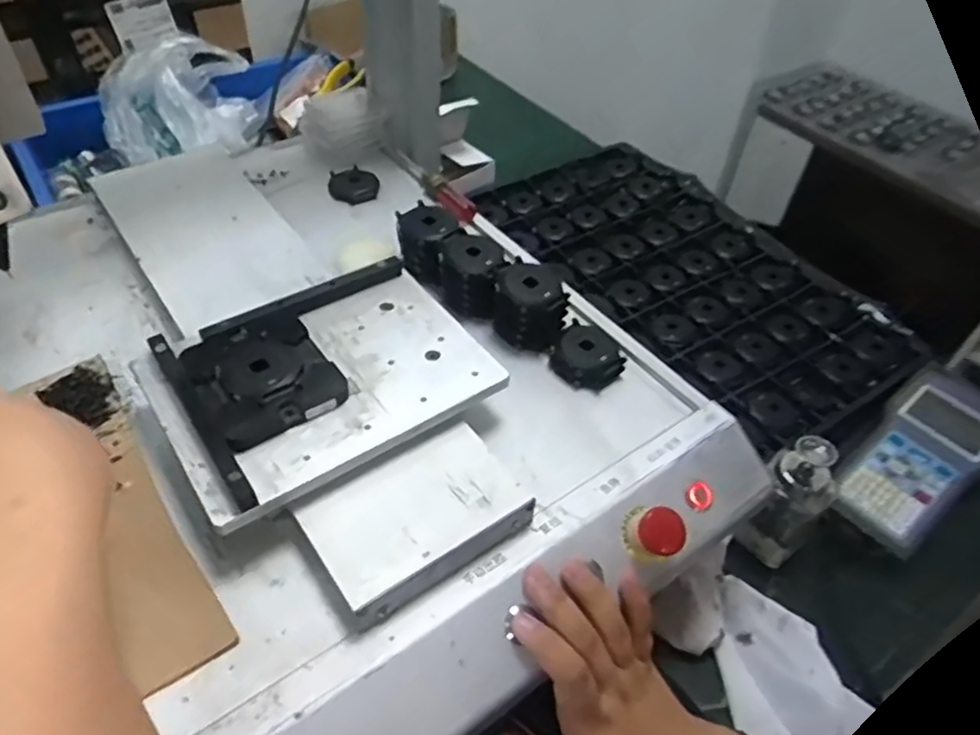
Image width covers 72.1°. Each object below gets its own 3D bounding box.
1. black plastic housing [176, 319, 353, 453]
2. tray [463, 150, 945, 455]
[{"bbox_3d":[-0.142,0.003,0.422,0.077,0.015,0.090,-26,54,-27],"label":"black plastic housing"},{"bbox_3d":[0.241,-0.124,0.814,0.292,0.033,0.502,-24,53,-26],"label":"tray"}]

